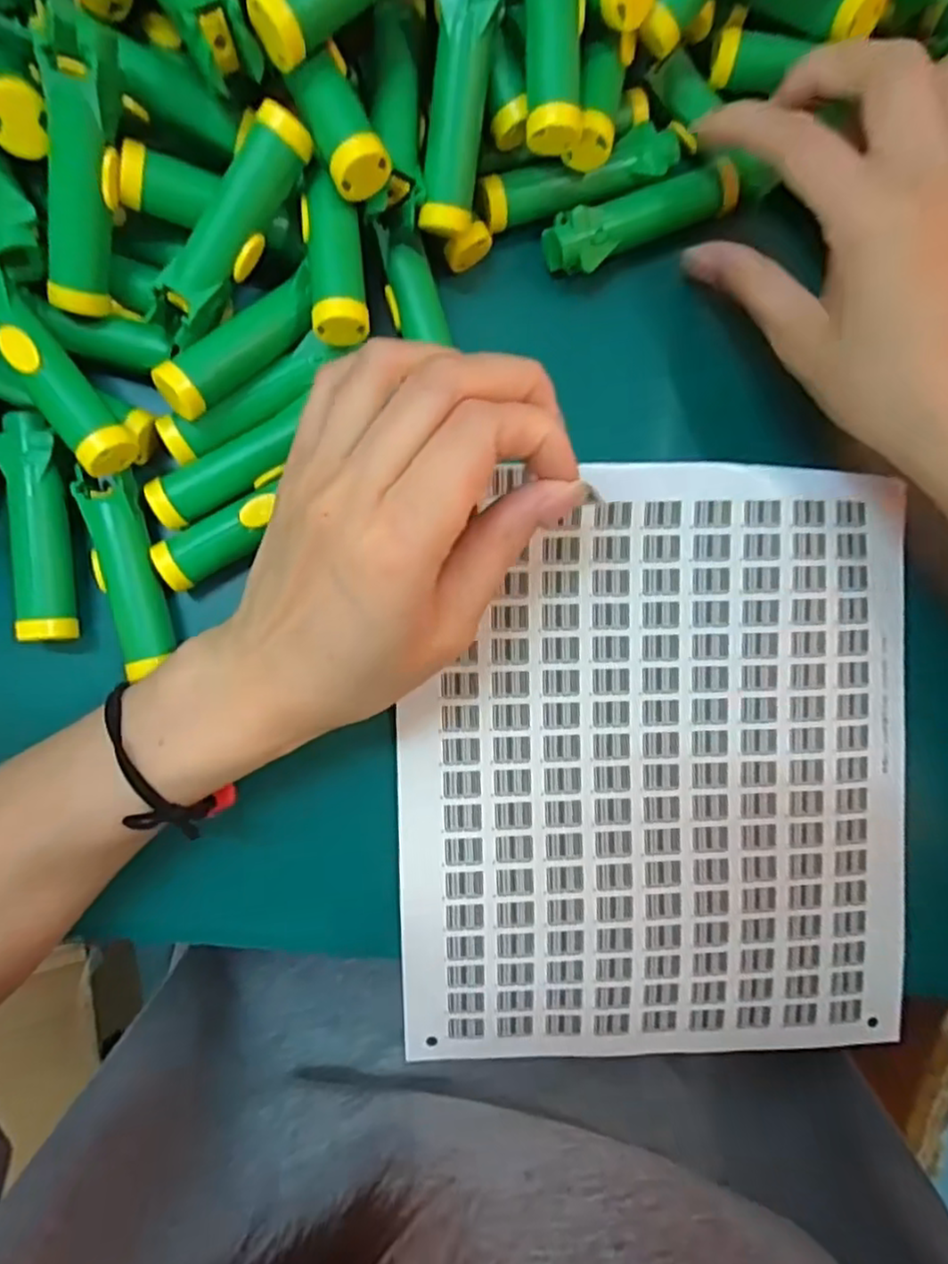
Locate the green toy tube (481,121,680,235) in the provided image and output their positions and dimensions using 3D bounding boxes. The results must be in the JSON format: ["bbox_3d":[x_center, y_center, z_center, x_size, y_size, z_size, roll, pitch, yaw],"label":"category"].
[{"bbox_3d":[0.041,-0.179,0.272,0.080,0.020,0.018,-20,90,-7],"label":"green toy tube"}]

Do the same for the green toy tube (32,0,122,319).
[{"bbox_3d":[-0.128,-0.148,0.222,0.021,0.017,0.083,15,120,-6],"label":"green toy tube"}]

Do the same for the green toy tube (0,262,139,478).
[{"bbox_3d":[-0.149,-0.092,0.234,0.019,0.027,0.084,-39,92,-7],"label":"green toy tube"}]

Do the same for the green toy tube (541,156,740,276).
[{"bbox_3d":[0.067,-0.165,0.272,0.080,0.019,0.022,-24,90,-7],"label":"green toy tube"}]

